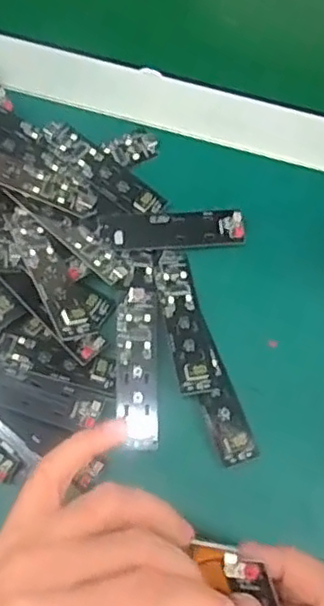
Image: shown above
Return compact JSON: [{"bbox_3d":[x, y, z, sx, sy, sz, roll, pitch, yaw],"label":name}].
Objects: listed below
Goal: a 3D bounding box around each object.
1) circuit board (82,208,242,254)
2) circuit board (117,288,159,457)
[{"bbox_3d":[0.004,-0.044,0.404,0.094,0.008,0.024,-5,73,-2],"label":"circuit board"},{"bbox_3d":[-0.013,0.037,0.371,0.023,0.011,0.091,-1,73,-1],"label":"circuit board"}]

